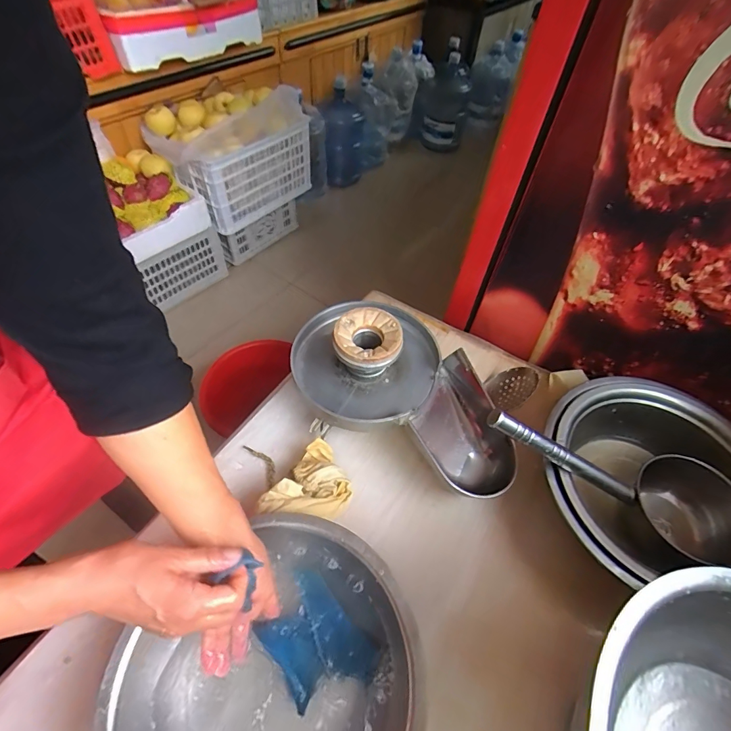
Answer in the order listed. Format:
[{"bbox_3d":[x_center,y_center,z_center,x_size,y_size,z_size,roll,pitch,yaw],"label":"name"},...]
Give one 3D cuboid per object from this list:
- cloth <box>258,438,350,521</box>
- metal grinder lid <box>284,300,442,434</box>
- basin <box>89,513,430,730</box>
[{"bbox_3d":[-0.074,0.178,0.561,0.090,0.072,0.127,29,56,18],"label":"cloth"},{"bbox_3d":[0.010,-0.018,0.642,0.238,0.098,0.219,2,52,-2],"label":"metal grinder lid"},{"bbox_3d":[-0.099,0.341,0.435,0.302,0.085,0.308,2,52,-2],"label":"basin"}]

